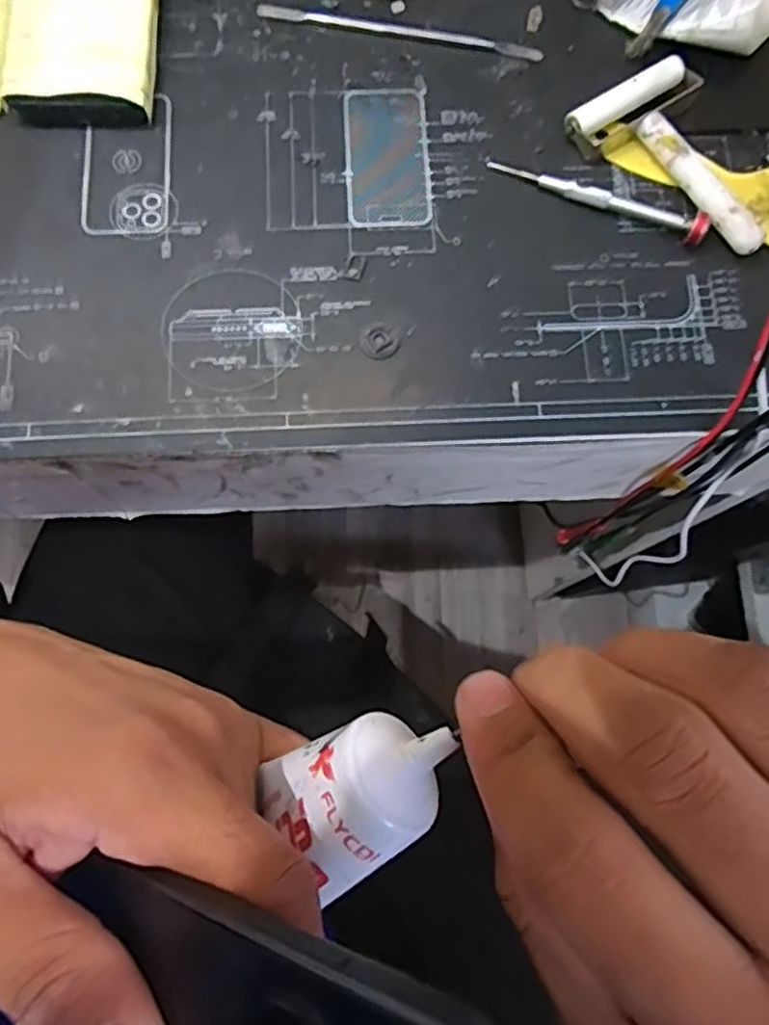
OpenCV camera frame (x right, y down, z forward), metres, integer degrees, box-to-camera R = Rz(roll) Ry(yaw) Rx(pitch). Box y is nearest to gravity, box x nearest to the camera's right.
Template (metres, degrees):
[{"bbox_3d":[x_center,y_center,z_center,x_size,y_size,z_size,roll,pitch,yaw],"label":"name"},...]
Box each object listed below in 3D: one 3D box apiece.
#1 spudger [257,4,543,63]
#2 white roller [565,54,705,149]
[{"bbox_3d":[0.009,-0.287,0.408,0.168,0.006,0.012,11,77,1],"label":"spudger"},{"bbox_3d":[0.139,-0.231,0.390,0.074,0.018,0.024,-30,80,-8],"label":"white roller"}]

